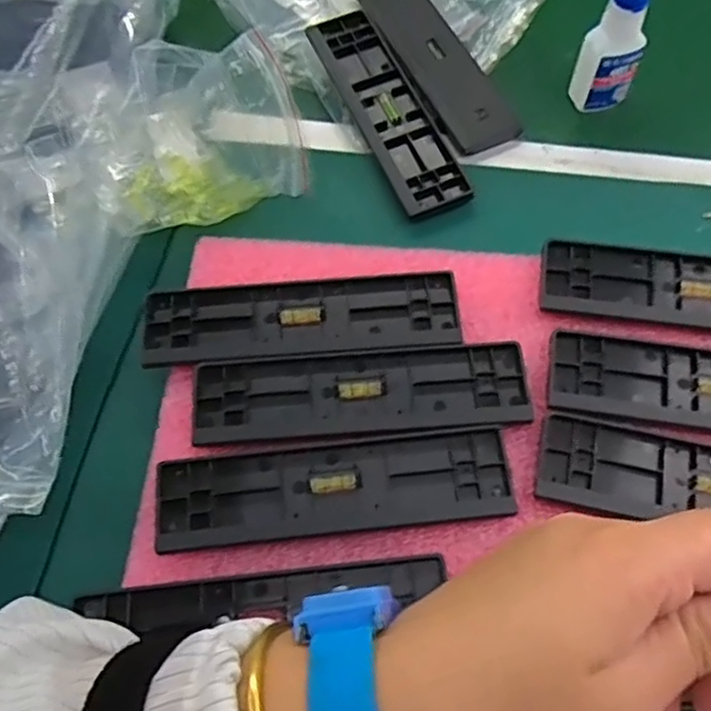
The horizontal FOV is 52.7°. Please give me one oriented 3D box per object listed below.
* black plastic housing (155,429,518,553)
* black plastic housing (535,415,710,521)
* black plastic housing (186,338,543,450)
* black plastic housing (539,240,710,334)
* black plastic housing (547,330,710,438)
[{"bbox_3d":[-0.010,0.060,0.327,0.158,0.009,0.041,-7,64,-1],"label":"black plastic housing"},{"bbox_3d":[0.162,0.060,0.321,0.155,0.007,0.042,12,65,8],"label":"black plastic housing"},{"bbox_3d":[0.002,0.018,0.345,0.159,0.004,0.042,-5,64,0],"label":"black plastic housing"},{"bbox_3d":[0.175,-0.033,0.363,0.158,0.007,0.046,7,65,6],"label":"black plastic housing"},{"bbox_3d":[0.173,0.017,0.340,0.158,0.004,0.044,7,65,6],"label":"black plastic housing"}]

